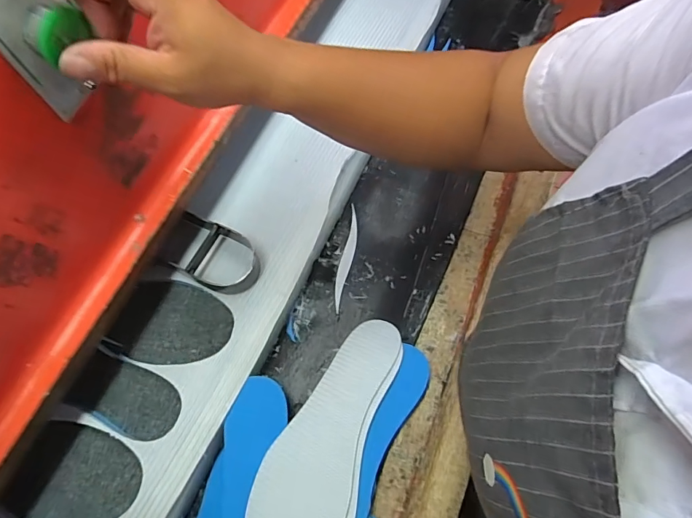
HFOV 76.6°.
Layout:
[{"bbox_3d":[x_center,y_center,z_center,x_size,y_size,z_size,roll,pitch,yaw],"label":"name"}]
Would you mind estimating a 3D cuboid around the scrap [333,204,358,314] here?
[{"bbox_3d":[0.001,-0.003,0.532,0.016,0.005,0.135,11,68,6],"label":"scrap"}]

